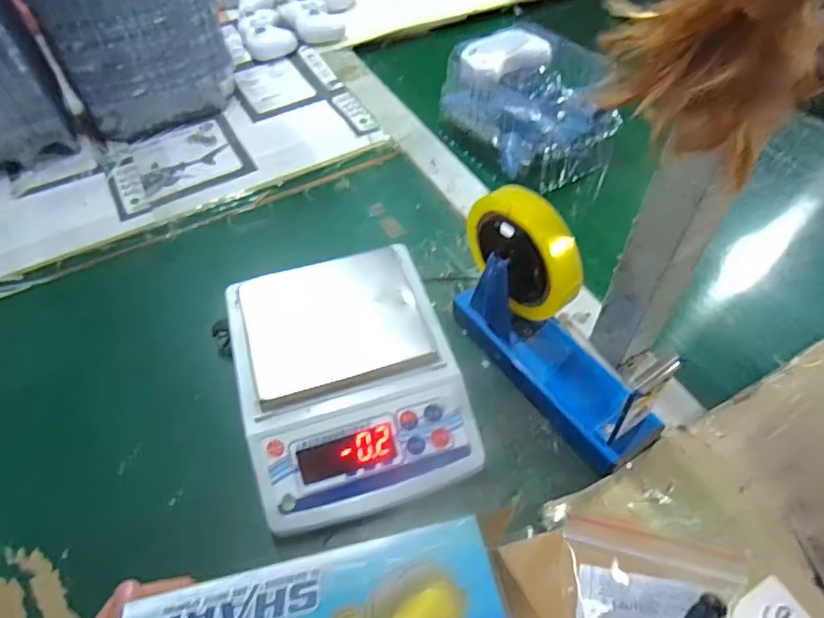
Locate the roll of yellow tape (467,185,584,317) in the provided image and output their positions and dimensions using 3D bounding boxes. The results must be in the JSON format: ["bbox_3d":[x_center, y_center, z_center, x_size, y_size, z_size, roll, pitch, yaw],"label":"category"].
[{"bbox_3d":[0.087,-0.047,0.429,0.032,0.092,0.105,-25,56,-16],"label":"roll of yellow tape"}]

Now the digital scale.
[{"bbox_3d":[-0.054,0.056,0.464,0.167,0.072,0.210,-15,54,-9],"label":"digital scale"}]

